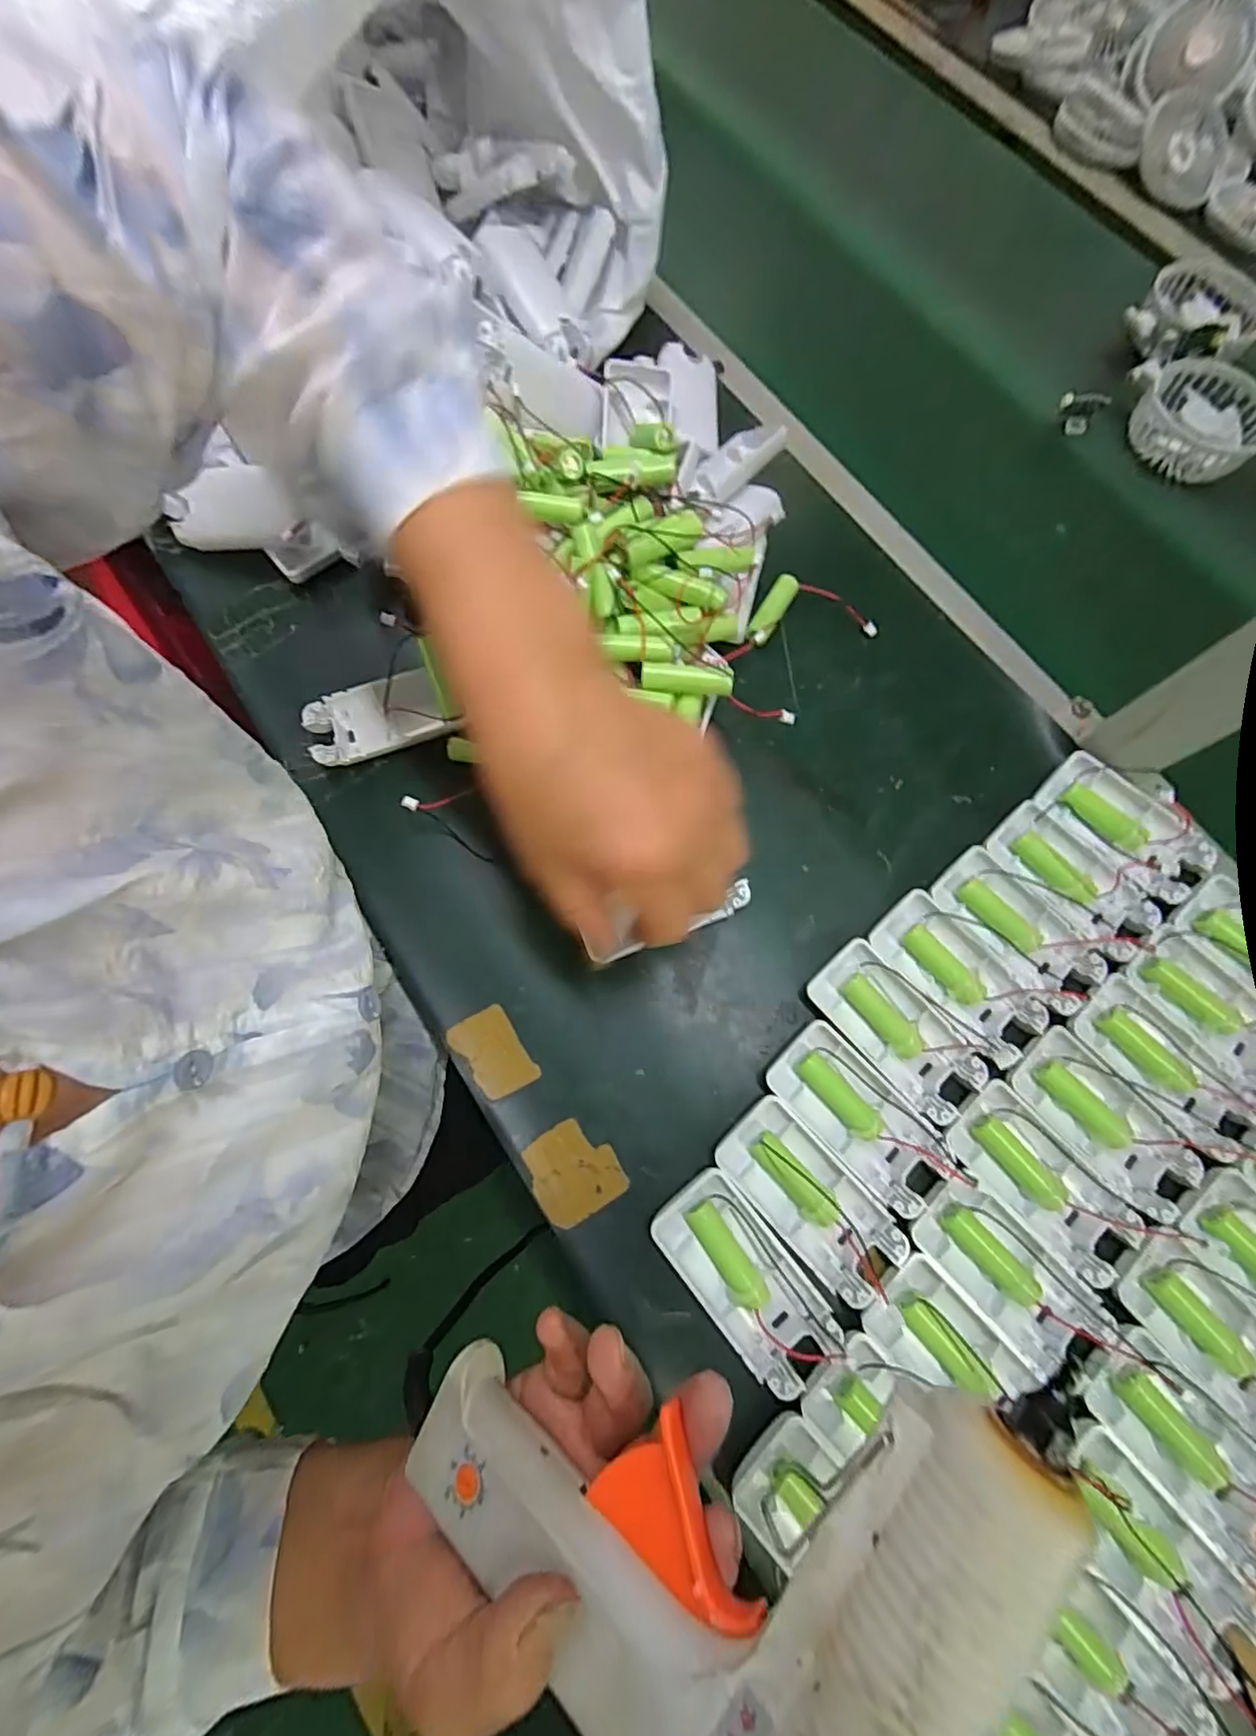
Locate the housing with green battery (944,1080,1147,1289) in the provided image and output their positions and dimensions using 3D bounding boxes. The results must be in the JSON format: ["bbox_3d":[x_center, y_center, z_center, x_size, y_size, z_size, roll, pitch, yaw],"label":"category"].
[{"bbox_3d":[0.204,0.153,0.299,0.042,0.022,0.089,-43,80,-12],"label":"housing with green battery"}]

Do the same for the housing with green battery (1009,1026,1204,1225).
[{"bbox_3d":[0.243,0.130,0.312,0.090,0.016,0.047,42,77,9],"label":"housing with green battery"}]

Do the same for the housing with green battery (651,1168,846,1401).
[{"bbox_3d":[0.056,0.194,0.288,0.044,0.014,0.094,-38,79,-12],"label":"housing with green battery"}]

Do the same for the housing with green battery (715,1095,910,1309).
[{"bbox_3d":[0.089,0.160,0.297,0.043,0.012,0.093,-44,80,-13],"label":"housing with green battery"}]

